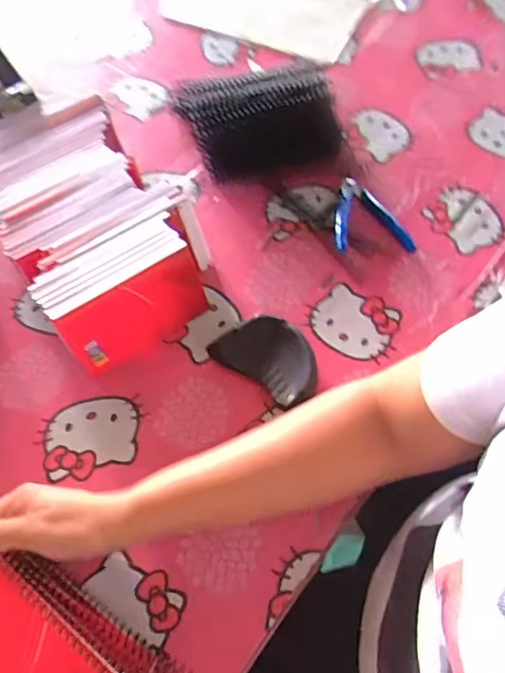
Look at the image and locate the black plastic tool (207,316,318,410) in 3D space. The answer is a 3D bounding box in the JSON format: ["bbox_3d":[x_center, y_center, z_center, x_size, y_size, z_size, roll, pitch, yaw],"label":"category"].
[{"bbox_3d":[0.019,0.020,0.494,0.097,0.028,0.066,35,68,17],"label":"black plastic tool"}]

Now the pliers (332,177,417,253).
[{"bbox_3d":[0.128,-0.131,0.577,0.083,0.016,0.096,-3,62,-1],"label":"pliers"}]

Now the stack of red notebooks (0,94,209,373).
[{"bbox_3d":[-0.163,-0.113,0.531,0.164,0.088,0.265,-36,67,-16],"label":"stack of red notebooks"}]

